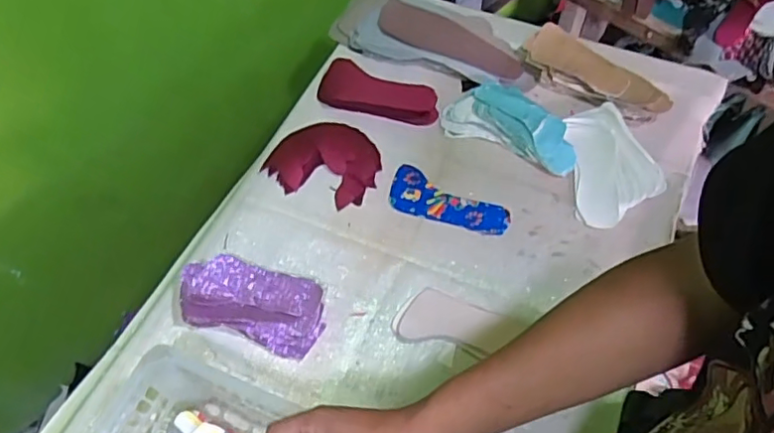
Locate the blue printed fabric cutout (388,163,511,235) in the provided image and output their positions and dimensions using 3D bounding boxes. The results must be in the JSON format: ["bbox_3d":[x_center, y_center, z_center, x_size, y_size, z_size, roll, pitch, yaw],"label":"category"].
[{"bbox_3d":[0.088,-0.019,0.859,0.178,0.004,0.074,20,61,15],"label":"blue printed fabric cutout"}]

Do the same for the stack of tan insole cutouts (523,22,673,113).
[{"bbox_3d":[0.330,-0.231,0.928,0.237,0.017,0.068,38,82,21],"label":"stack of tan insole cutouts"}]

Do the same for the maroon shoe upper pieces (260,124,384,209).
[{"bbox_3d":[-0.096,-0.089,0.901,0.167,0.029,0.131,15,60,13],"label":"maroon shoe upper pieces"}]

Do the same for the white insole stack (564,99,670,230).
[{"bbox_3d":[0.335,-0.081,0.878,0.124,0.032,0.198,-3,57,1],"label":"white insole stack"}]

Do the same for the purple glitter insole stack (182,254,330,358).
[{"bbox_3d":[-0.174,0.113,0.764,0.185,0.054,0.094,12,59,11],"label":"purple glitter insole stack"}]

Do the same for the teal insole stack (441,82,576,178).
[{"bbox_3d":[0.195,-0.145,0.915,0.212,0.040,0.109,22,61,16],"label":"teal insole stack"}]

